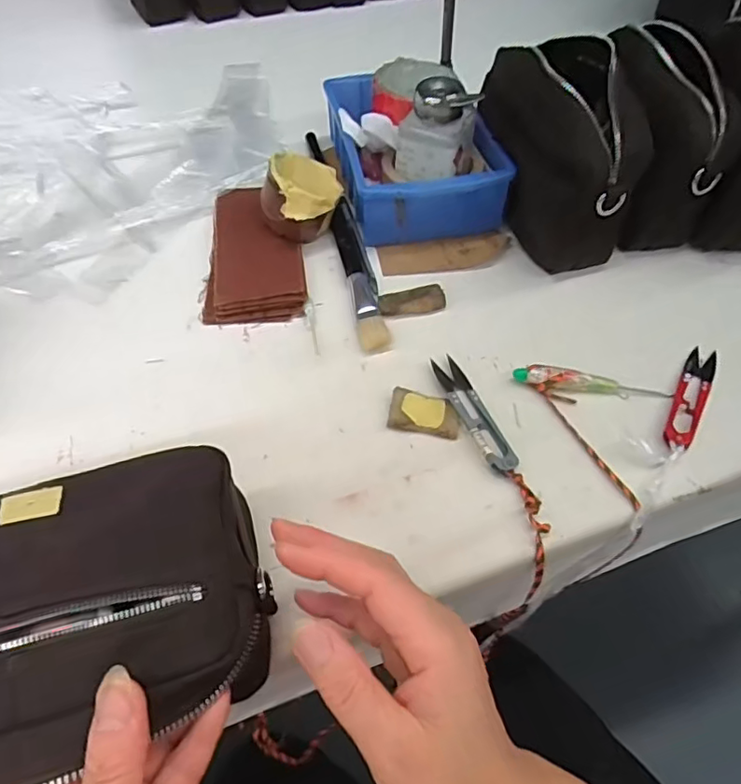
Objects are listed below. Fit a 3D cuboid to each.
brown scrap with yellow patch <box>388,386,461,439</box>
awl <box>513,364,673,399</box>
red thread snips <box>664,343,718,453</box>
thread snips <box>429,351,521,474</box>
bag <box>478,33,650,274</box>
[{"bbox_3d":[0.037,0.015,0.395,0.047,0.005,0.030,11,54,7],"label":"brown scrap with yellow patch"},{"bbox_3d":[0.156,-0.006,0.414,0.104,0.014,0.017,4,53,3],"label":"awl"},{"bbox_3d":[0.221,0.003,0.403,0.020,0.006,0.098,17,51,29],"label":"red thread snips"},{"bbox_3d":[0.070,0.012,0.396,0.023,0.011,0.101,-17,55,-13],"label":"thread snips"},{"bbox_3d":[0.152,-0.203,0.485,0.083,0.126,0.179,-11,54,-9],"label":"bag"}]

